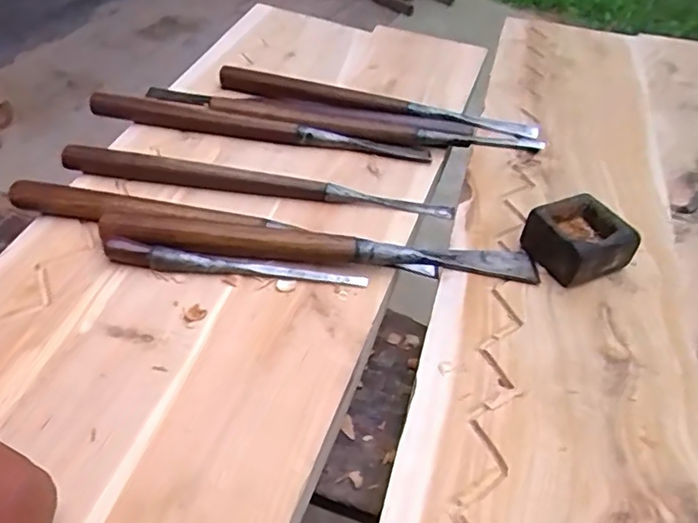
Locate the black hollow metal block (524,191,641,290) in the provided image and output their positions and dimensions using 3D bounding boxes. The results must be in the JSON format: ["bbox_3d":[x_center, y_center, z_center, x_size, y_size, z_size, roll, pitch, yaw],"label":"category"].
[{"bbox_3d":[0.136,-0.012,0.346,0.048,0.031,0.048,-16,47,-22],"label":"black hollow metal block"}]

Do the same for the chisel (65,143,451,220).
[{"bbox_3d":[-0.058,-0.055,0.382,0.252,0.017,0.016,7,43,1],"label":"chisel"}]

